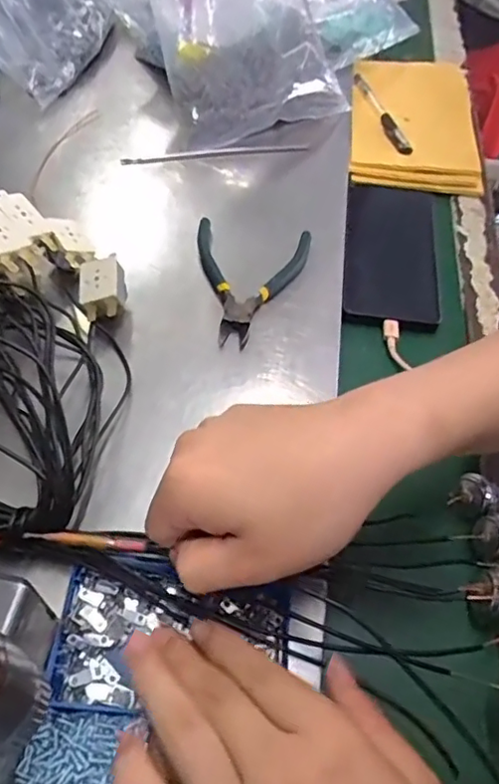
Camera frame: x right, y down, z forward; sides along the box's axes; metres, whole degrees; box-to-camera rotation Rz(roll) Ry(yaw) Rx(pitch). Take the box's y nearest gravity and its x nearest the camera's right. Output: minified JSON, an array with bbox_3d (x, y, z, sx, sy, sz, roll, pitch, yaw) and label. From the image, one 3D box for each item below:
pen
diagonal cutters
[{"bbox_3d":[0.135,-0.289,0.601,0.011,0.016,0.144,-8,56,-11],"label":"pen"},{"bbox_3d":[-0.001,-0.081,0.436,0.086,0.012,0.119,7,55,0],"label":"diagonal cutters"}]

